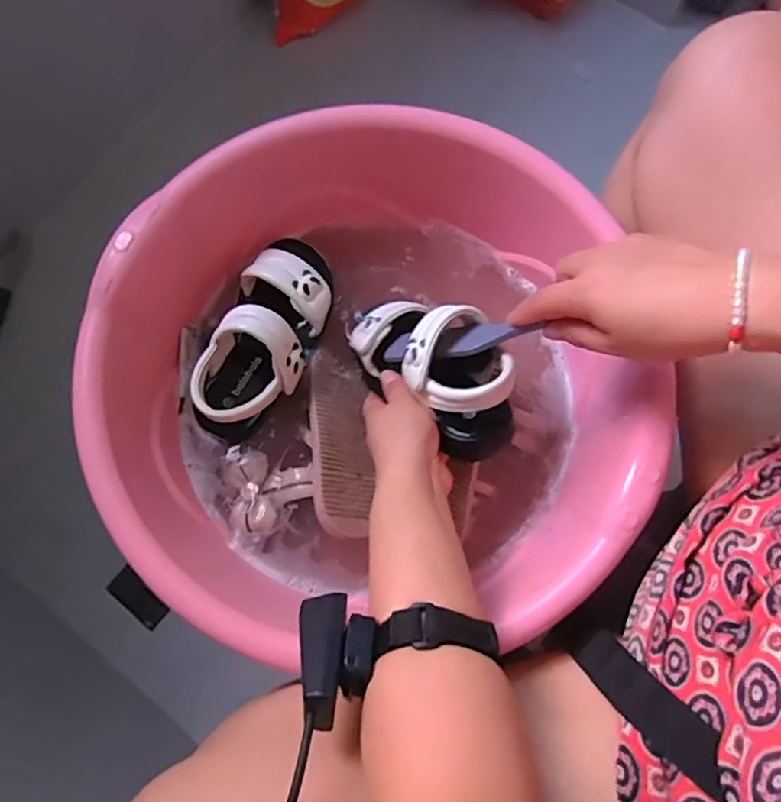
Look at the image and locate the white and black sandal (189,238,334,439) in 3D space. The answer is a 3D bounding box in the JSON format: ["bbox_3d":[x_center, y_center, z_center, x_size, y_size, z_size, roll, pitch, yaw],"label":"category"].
[{"bbox_3d":[-0.114,-0.068,0.520,0.085,0.078,0.202,16,76,3],"label":"white and black sandal"}]

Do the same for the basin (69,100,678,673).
[{"bbox_3d":[-0.028,-0.030,0.493,0.414,0.137,0.413,0,76,-1],"label":"basin"}]

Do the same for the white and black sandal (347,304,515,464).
[{"bbox_3d":[0.038,-0.039,0.492,0.091,0.070,0.178,-38,58,-10],"label":"white and black sandal"}]

